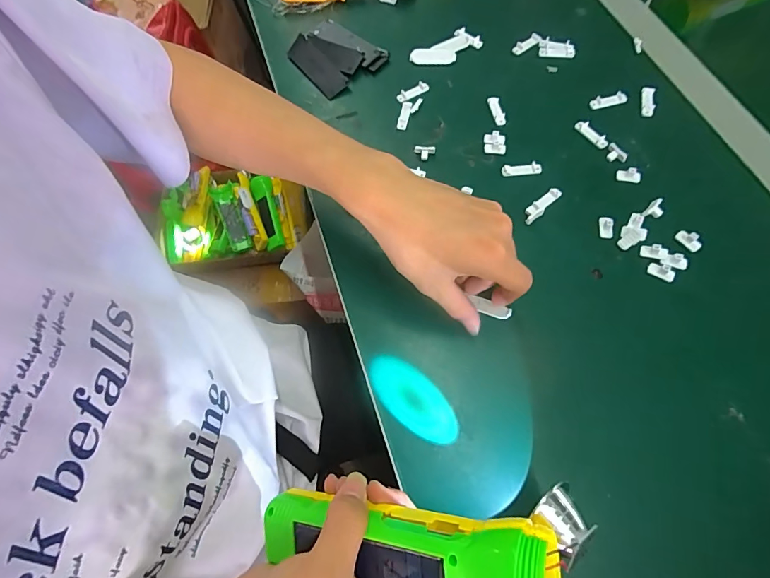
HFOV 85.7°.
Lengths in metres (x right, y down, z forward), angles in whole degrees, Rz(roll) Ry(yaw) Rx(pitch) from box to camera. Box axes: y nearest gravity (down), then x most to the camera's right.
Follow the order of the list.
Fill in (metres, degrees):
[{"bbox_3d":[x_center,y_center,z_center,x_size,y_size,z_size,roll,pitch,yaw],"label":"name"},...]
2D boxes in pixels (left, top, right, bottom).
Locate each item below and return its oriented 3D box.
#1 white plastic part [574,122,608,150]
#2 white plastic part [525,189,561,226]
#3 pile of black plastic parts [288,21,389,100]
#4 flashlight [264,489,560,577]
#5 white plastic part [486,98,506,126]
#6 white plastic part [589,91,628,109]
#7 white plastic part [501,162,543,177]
[{"bbox_3d":[0.204,-0.153,0.409,0.011,0.005,0.039,-30,67,-11],"label":"white plastic part"},{"bbox_3d":[0.143,-0.077,0.379,0.047,0.006,0.012,-40,70,-15],"label":"white plastic part"},{"bbox_3d":[-0.059,-0.265,0.470,0.082,0.010,0.095,-41,70,-16],"label":"pile of black plastic parts"},{"bbox_3d":[0.009,0.140,0.226,0.157,0.047,0.049,-2,63,27],"label":"flashlight"},{"bbox_3d":[0.115,-0.184,0.429,0.010,0.009,0.035,-12,65,-3],"label":"white plastic part"},{"bbox_3d":[0.229,-0.193,0.425,0.040,0.005,0.010,-14,65,-4],"label":"white plastic part"},{"bbox_3d":[0.131,-0.115,0.398,0.037,0.005,0.011,-2,65,1],"label":"white plastic part"}]

